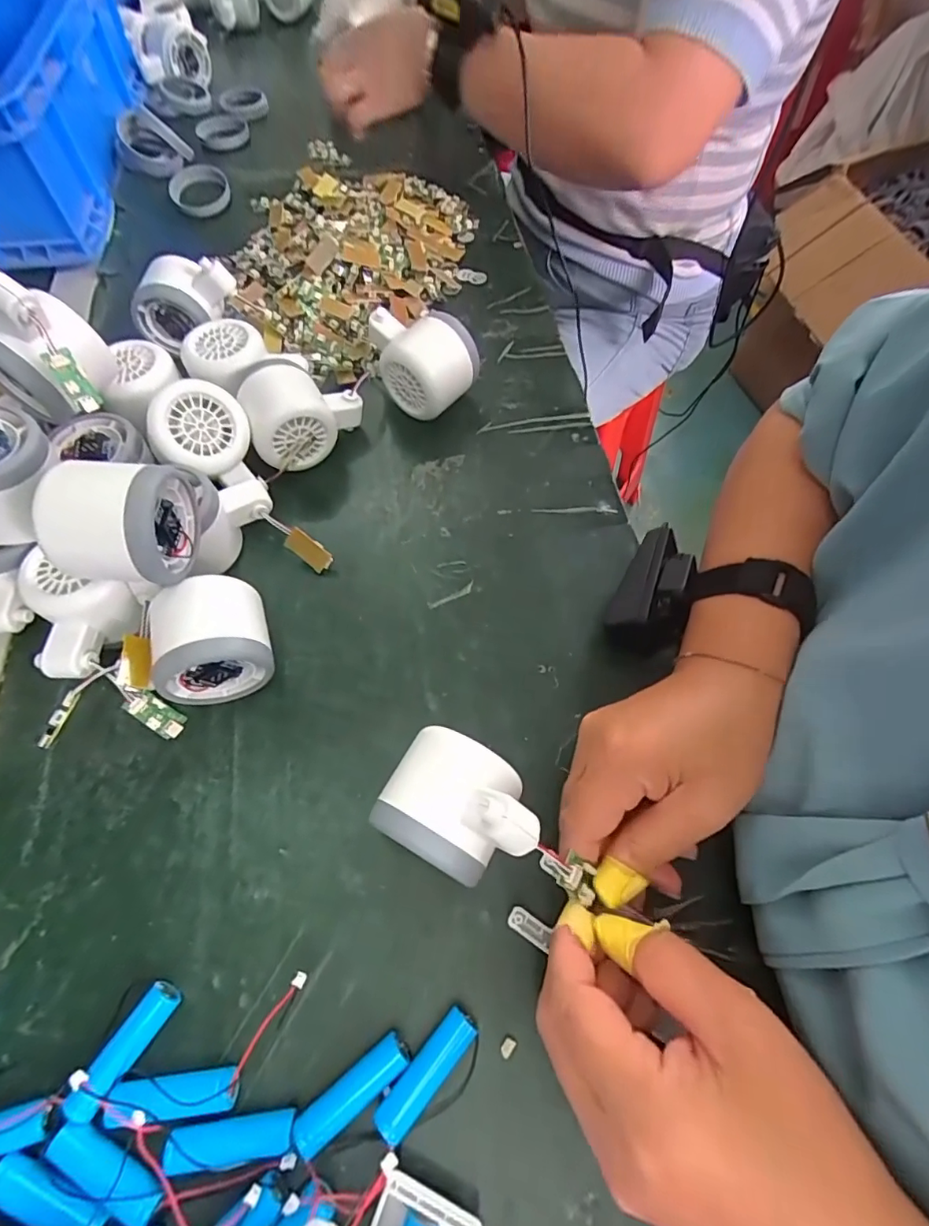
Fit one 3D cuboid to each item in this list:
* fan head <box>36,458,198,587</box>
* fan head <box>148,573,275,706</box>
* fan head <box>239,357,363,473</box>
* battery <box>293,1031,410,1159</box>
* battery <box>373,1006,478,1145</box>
[{"bbox_3d":[-0.174,-0.046,0.268,0.052,0.052,0.062,3,63,2],"label":"fan head"},{"bbox_3d":[-0.141,0.015,0.293,0.058,0.061,0.054,-16,64,-8],"label":"fan head"},{"bbox_3d":[-0.115,-0.141,0.378,0.078,0.062,0.050,-17,64,-8],"label":"fan head"},{"bbox_3d":[-0.047,0.204,0.223,0.051,0.013,0.015,-34,67,-16],"label":"battery"},{"bbox_3d":[-0.016,0.196,0.224,0.014,0.016,0.050,39,69,18],"label":"battery"}]

